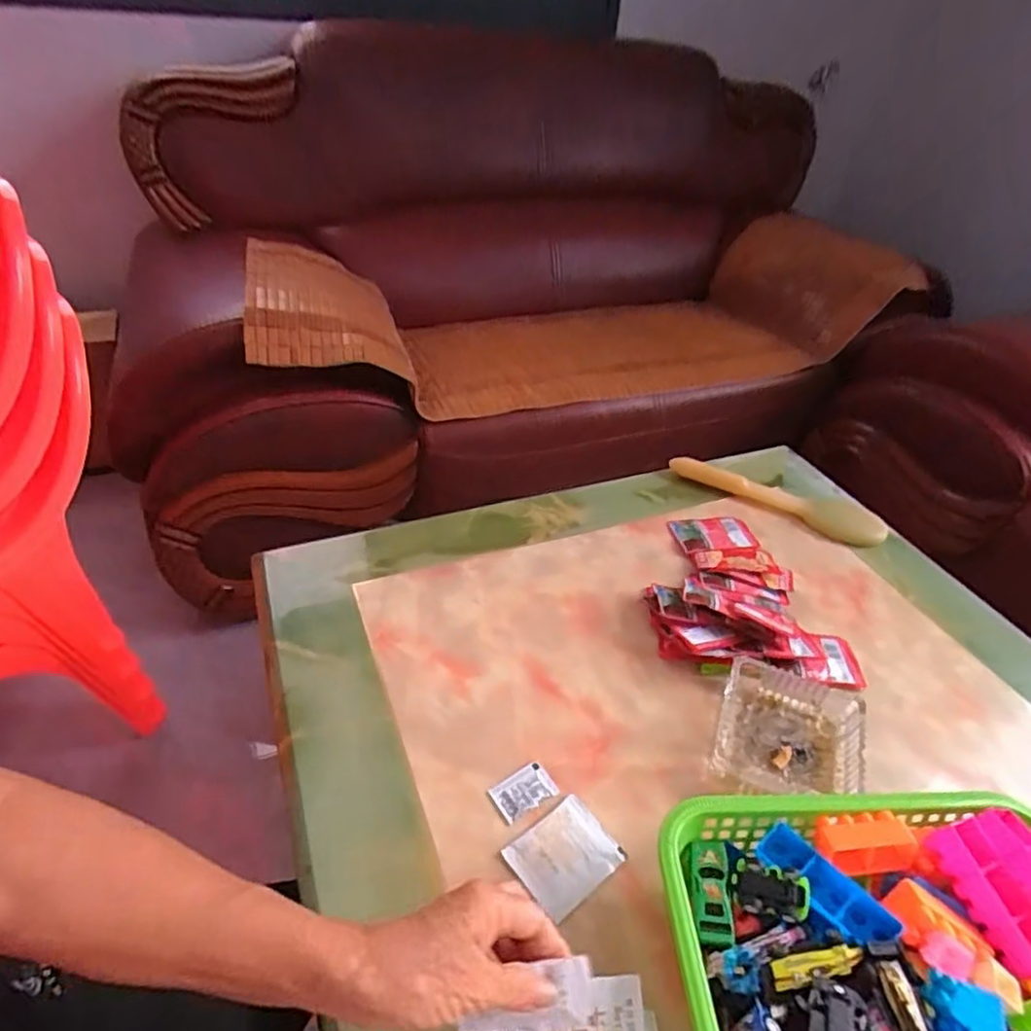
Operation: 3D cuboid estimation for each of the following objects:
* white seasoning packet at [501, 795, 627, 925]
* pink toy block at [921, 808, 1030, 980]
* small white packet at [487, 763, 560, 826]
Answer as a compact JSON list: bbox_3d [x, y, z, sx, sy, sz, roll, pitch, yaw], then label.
[{"bbox_3d":[0.039,0.266,0.497,0.076,0.006,0.064,-27,48,-32],"label":"white seasoning packet"},{"bbox_3d":[0.340,0.254,0.432,0.071,0.035,0.090,-22,48,-5],"label":"pink toy block"},{"bbox_3d":[0.007,0.234,0.539,0.051,0.004,0.033,-19,45,-25],"label":"small white packet"}]

